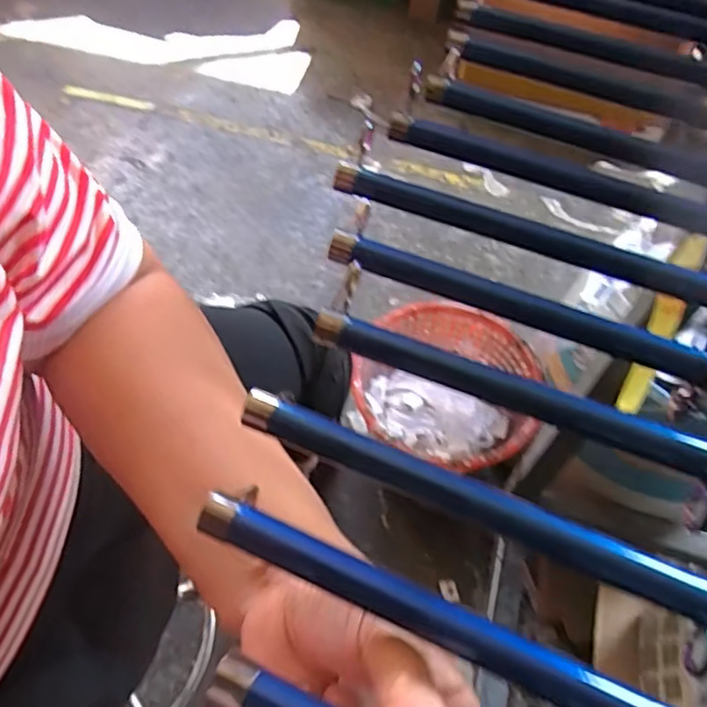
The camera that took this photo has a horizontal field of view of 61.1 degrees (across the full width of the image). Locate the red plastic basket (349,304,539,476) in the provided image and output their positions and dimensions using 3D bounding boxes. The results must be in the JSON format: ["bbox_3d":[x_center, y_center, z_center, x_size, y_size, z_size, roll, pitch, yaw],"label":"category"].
[{"bbox_3d":[0.142,0.059,0.954,0.277,0.153,0.249,20,57,9],"label":"red plastic basket"}]

